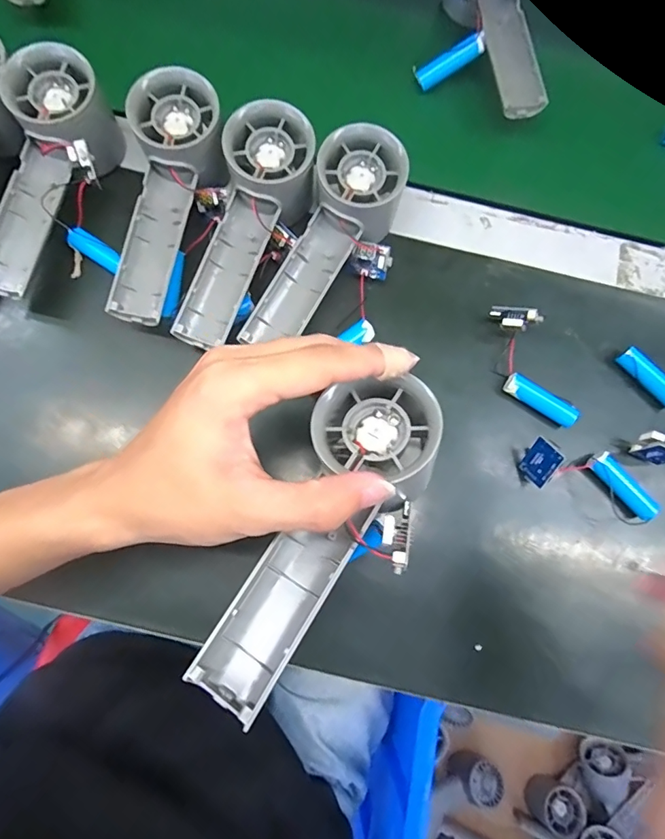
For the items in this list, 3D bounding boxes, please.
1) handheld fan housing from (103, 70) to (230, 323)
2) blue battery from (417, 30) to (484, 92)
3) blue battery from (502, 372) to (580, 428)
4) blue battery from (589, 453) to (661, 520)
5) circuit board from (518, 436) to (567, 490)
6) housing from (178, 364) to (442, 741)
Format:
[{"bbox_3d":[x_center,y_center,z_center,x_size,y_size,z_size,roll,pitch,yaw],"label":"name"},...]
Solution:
[{"bbox_3d":[-0.109,-0.141,0.311,0.060,0.038,0.156,16,92,2],"label":"handheld fan housing"},{"bbox_3d":[0.091,-0.276,0.360,0.053,0.015,0.013,-23,80,21],"label":"blue battery"},{"bbox_3d":[0.143,-0.012,0.324,0.052,0.016,0.015,32,80,-1],"label":"blue battery"},{"bbox_3d":[0.193,0.046,0.314,0.016,0.016,0.050,-41,88,-10],"label":"blue battery"},{"bbox_3d":[0.136,0.028,0.304,0.006,0.030,0.023,-4,45,-35],"label":"circuit board"},{"bbox_3d":[-0.007,0.048,0.208,0.055,0.027,0.160,32,83,5],"label":"housing"}]

